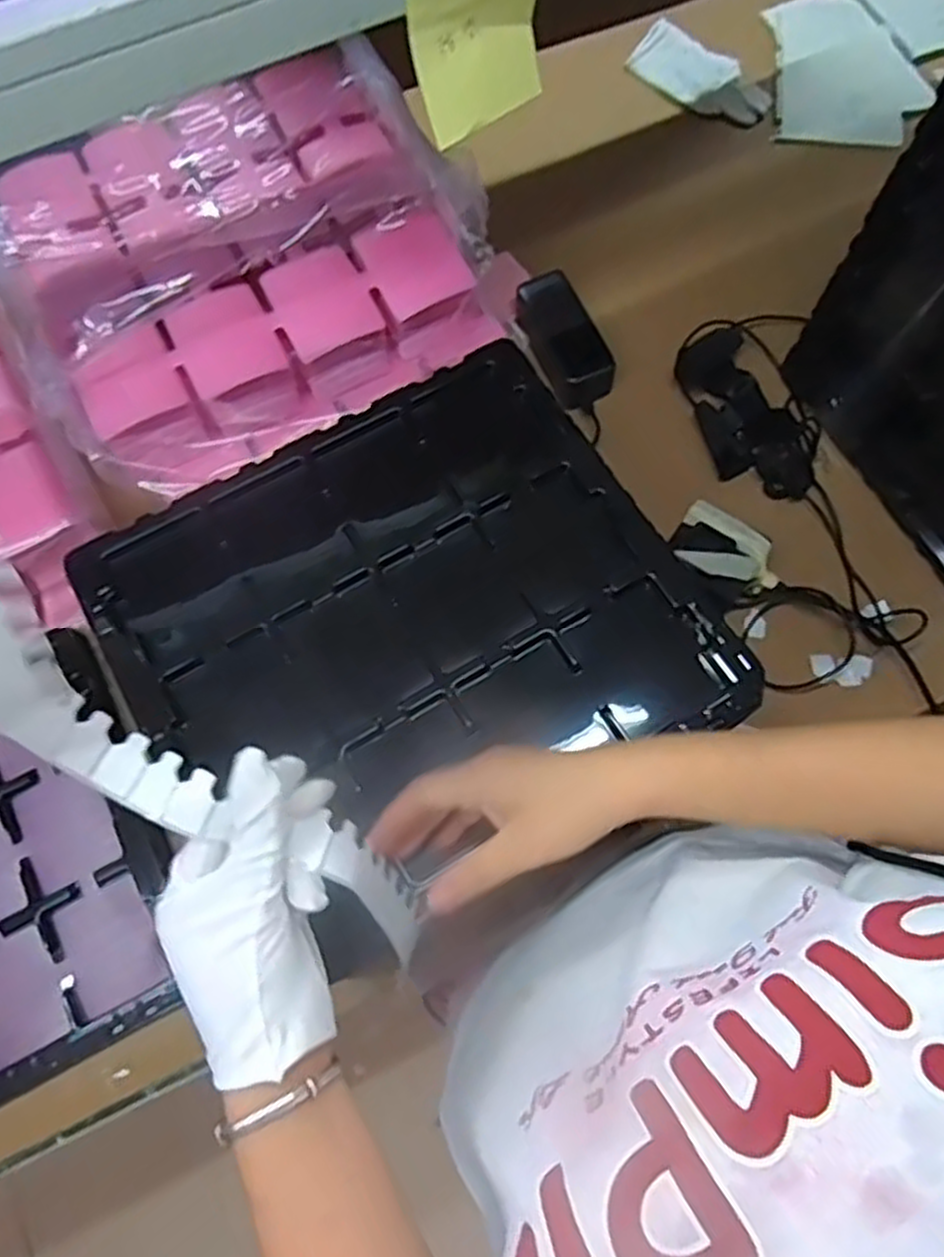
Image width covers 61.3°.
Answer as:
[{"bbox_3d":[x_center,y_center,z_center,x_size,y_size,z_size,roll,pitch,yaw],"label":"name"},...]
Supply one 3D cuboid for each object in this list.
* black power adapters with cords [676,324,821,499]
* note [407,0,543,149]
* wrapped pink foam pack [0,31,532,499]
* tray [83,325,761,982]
[{"bbox_3d":[0.275,-0.218,0.780,0.106,0.031,0.187,-17,72,-4],"label":"black power adapters with cords"},{"bbox_3d":[0.004,-0.316,0.434,0.073,0.069,0.024,-33,74,-9],"label":"note"},{"bbox_3d":[-0.195,-0.315,0.669,0.363,0.112,0.315,-24,72,-6],"label":"wrapped pink foam pack"},{"bbox_3d":[-0.042,-0.002,0.557,0.363,0.027,0.335,-31,73,-8],"label":"tray"}]

